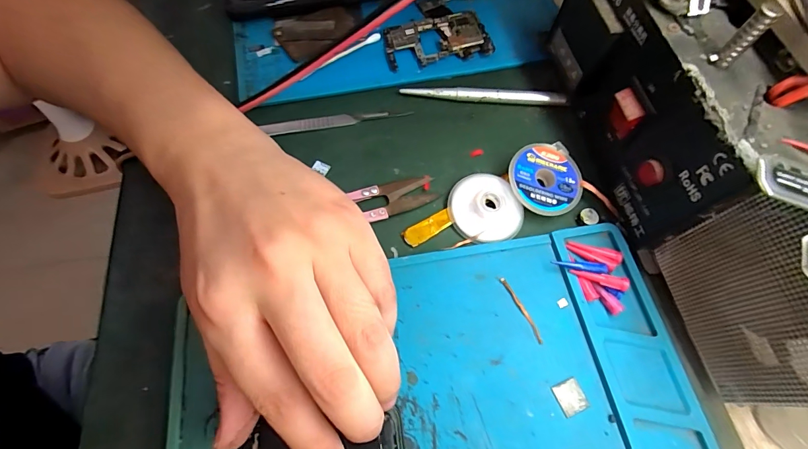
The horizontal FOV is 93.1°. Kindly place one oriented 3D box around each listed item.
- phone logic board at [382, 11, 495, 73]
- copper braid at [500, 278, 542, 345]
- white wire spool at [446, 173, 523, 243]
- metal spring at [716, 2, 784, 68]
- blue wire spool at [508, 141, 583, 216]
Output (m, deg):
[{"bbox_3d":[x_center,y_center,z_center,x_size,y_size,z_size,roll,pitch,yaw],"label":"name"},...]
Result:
[{"bbox_3d":[0.024,-0.136,0.280,0.075,0.005,0.040,-13,70,-3],"label":"phone logic board"},{"bbox_3d":[0.063,0.045,0.203,0.004,0.004,0.038,-25,68,-12],"label":"copper braid"},{"bbox_3d":[0.048,-0.010,0.225,0.039,0.009,0.041,0,65,-1],"label":"white wire spool"},{"bbox_3d":[0.139,-0.076,0.155,0.005,0.026,0.007,-34,70,-16],"label":"metal spring"},{"bbox_3d":[0.085,-0.027,0.231,0.043,0.012,0.043,0,65,-1],"label":"blue wire spool"}]

